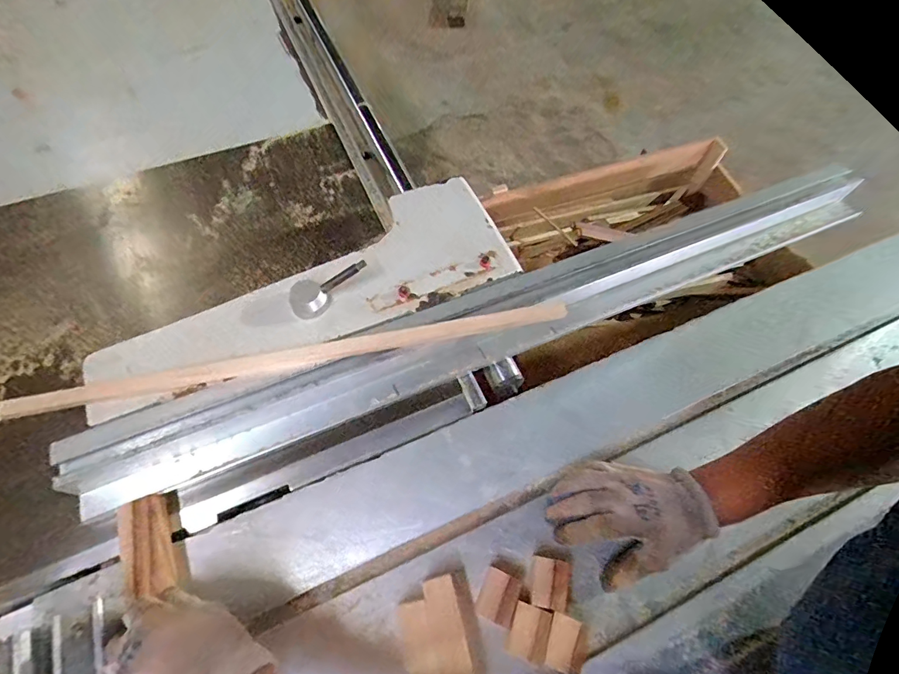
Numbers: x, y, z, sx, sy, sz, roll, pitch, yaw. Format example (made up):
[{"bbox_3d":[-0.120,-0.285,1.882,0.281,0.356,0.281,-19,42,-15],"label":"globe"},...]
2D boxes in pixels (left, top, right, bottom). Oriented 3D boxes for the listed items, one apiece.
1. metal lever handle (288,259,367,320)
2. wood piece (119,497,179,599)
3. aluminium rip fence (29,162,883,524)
[{"bbox_3d":[-0.159,-0.069,0.568,0.110,0.026,0.049,-34,68,5],"label":"metal lever handle"},{"bbox_3d":[-0.314,0.222,0.458,0.037,0.035,0.103,-23,64,-13],"label":"wood piece"},{"bbox_3d":[0.107,-0.042,0.607,1.158,0.068,0.102,-21,66,-13],"label":"aluminium rip fence"}]

